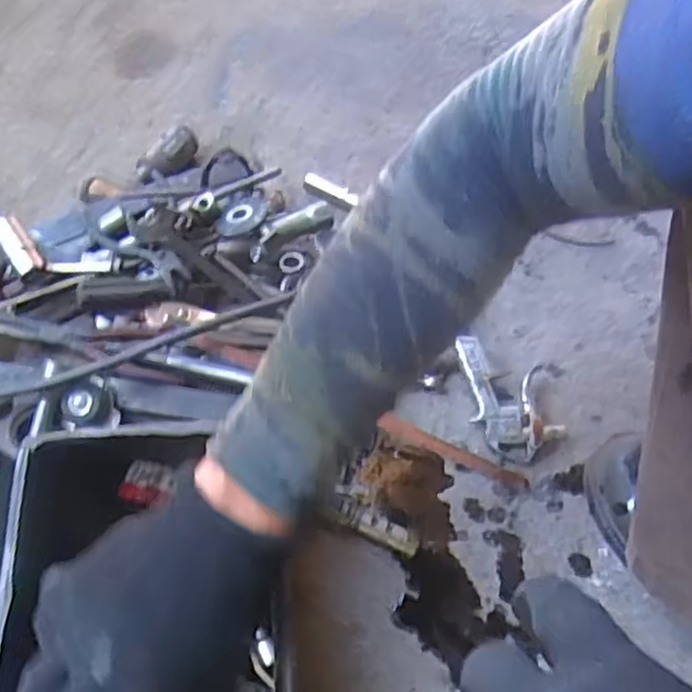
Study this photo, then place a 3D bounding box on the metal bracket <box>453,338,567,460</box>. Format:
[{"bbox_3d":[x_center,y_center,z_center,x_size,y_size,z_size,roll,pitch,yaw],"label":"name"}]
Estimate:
[{"bbox_3d":[0.151,0.047,0.635,0.101,0.040,0.105,2,58,-3],"label":"metal bracket"}]

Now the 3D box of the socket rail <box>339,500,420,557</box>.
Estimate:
[{"bbox_3d":[0.025,0.145,0.571,0.066,0.026,0.017,21,59,9],"label":"socket rail"}]

